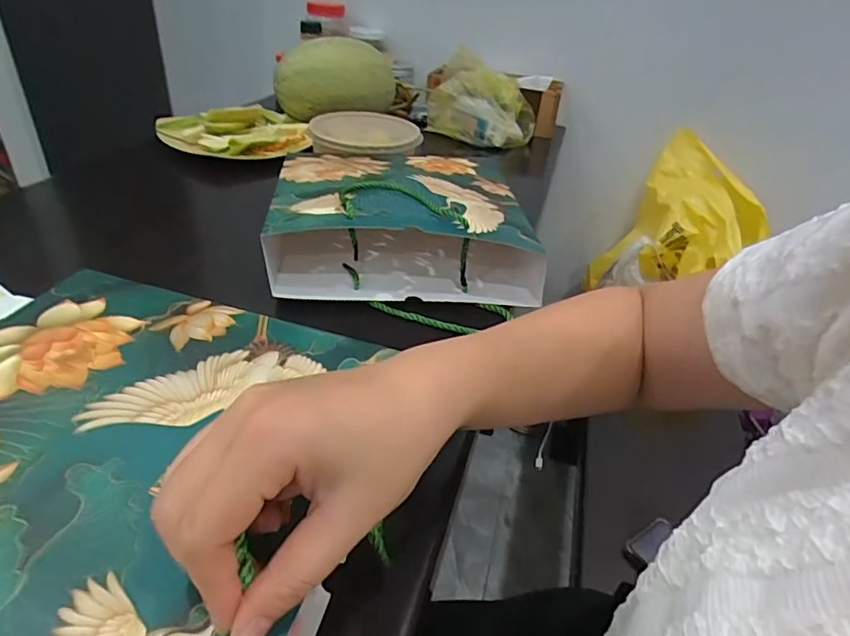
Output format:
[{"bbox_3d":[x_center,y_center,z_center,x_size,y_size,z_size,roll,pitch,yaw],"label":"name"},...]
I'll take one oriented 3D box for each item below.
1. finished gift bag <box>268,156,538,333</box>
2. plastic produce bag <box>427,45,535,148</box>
[{"bbox_3d":[-0.028,-0.101,0.551,0.267,0.080,0.251,0,36,-9],"label":"finished gift bag"},{"bbox_3d":[0.095,-0.391,0.945,0.200,0.116,0.129,15,36,12],"label":"plastic produce bag"}]

